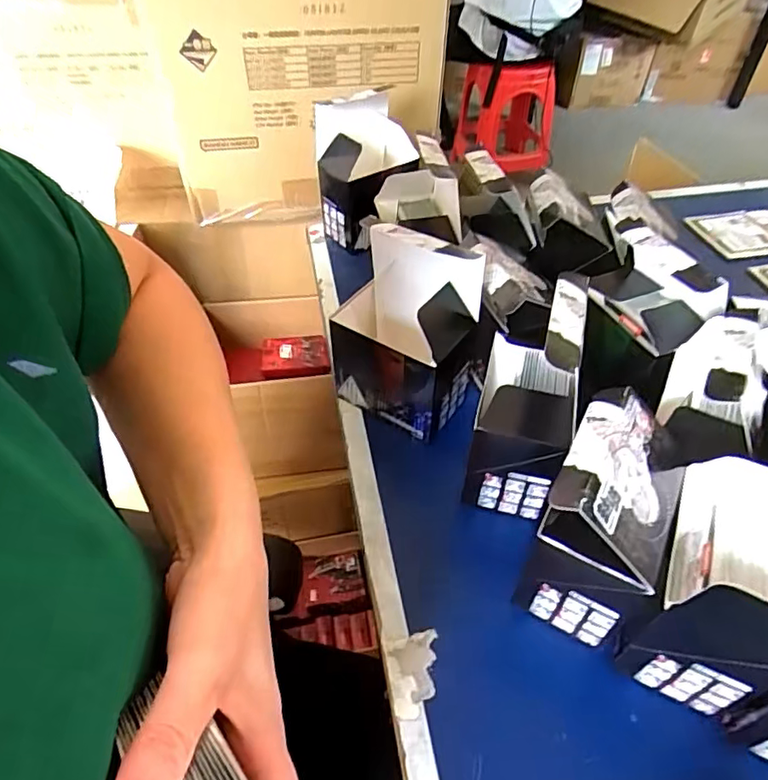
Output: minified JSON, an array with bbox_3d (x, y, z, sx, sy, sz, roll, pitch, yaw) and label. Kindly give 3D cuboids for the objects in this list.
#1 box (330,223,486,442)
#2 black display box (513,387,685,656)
[{"bbox_3d":[0.018,-0.051,0.470,0.096,0.151,0.079,27,53,22],"label":"box"},{"bbox_3d":[0.143,0.085,0.361,0.071,0.130,0.107,23,51,20],"label":"black display box"}]

